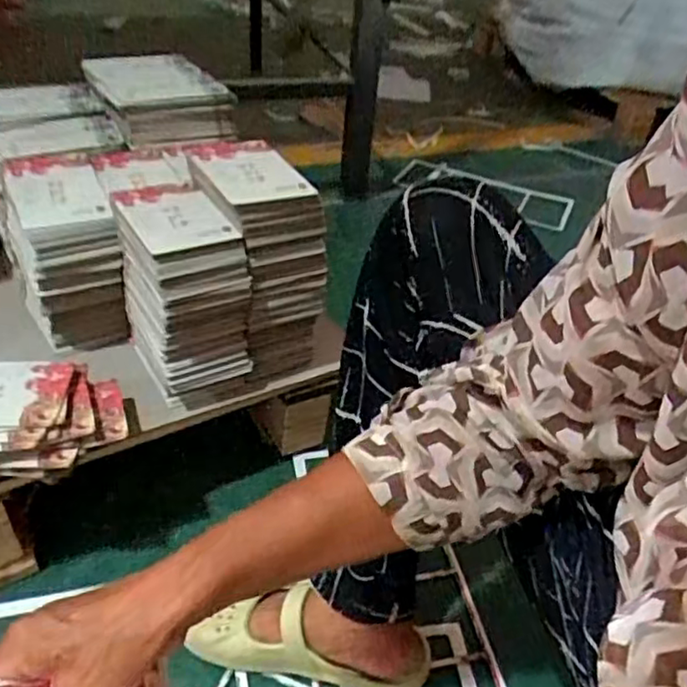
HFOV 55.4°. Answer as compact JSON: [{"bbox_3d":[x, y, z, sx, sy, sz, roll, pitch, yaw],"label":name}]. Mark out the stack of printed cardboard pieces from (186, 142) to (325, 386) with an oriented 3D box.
[{"bbox_3d":[-0.097,-0.087,0.721,0.105,0.228,0.125,-19,45,-29],"label":"stack of printed cardboard pieces"}]

